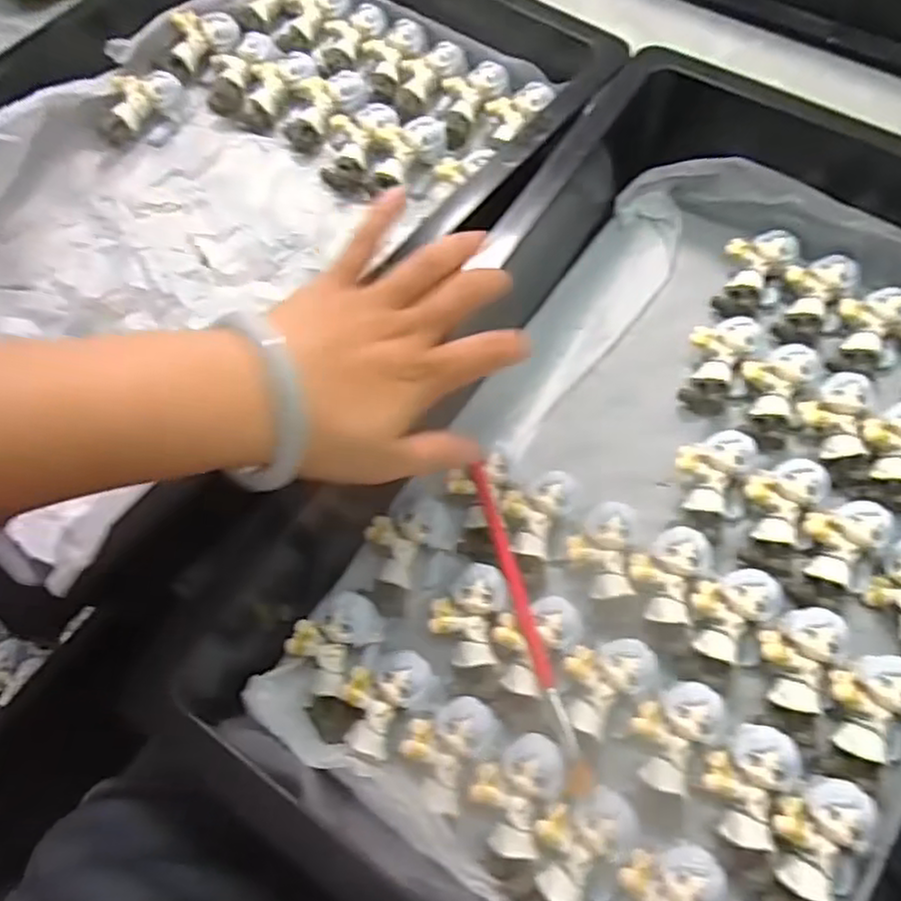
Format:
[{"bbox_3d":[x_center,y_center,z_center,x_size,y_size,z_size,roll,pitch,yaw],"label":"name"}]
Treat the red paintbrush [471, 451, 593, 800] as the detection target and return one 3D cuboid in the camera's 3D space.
[{"bbox_3d":[0.037,0.079,0.323,0.011,0.006,0.160,-14,67,-4],"label":"red paintbrush"}]

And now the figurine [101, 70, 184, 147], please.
[{"bbox_3d":[-0.208,-0.230,0.451,0.034,0.026,0.053,24,69,12],"label":"figurine"}]

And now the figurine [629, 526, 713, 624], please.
[{"bbox_3d":[0.108,0.063,0.339,0.034,0.025,0.047,26,70,12],"label":"figurine"}]

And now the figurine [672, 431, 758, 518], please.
[{"bbox_3d":[0.139,0.010,0.363,0.033,0.027,0.052,31,71,14],"label":"figurine"}]

